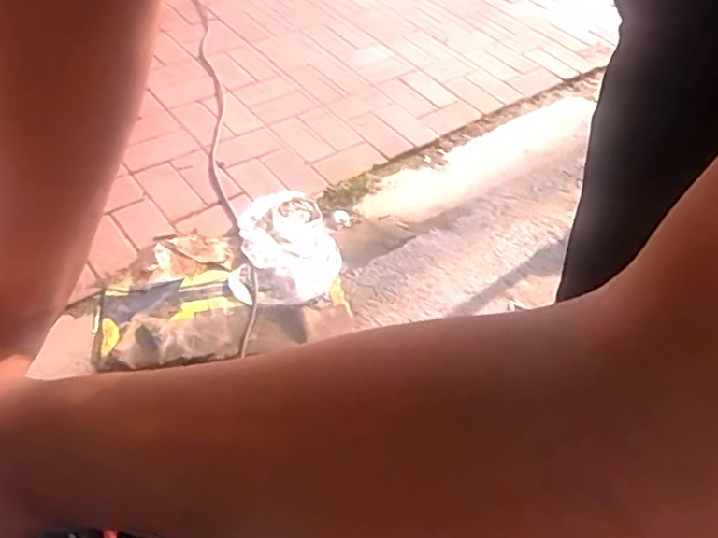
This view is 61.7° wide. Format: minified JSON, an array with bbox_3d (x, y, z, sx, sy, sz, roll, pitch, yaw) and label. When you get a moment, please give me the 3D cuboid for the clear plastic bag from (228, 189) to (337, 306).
[{"bbox_3d":[-0.161,-0.052,1.353,0.228,0.060,0.363,-1,40,-1],"label":"clear plastic bag"}]

